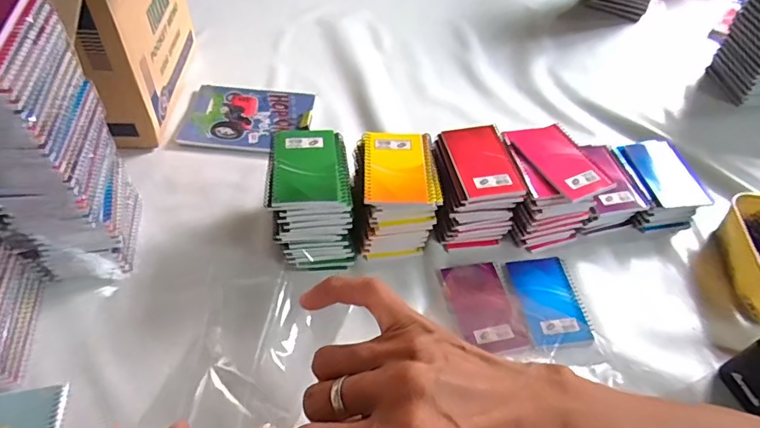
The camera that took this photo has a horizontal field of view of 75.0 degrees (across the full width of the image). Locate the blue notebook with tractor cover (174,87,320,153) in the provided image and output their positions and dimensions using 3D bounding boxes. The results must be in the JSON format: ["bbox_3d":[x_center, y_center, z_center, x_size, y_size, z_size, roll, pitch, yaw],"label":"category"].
[{"bbox_3d":[-0.230,-0.176,0.884,0.214,0.015,0.168,3,50,-2],"label":"blue notebook with tractor cover"}]

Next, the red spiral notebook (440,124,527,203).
[{"bbox_3d":[0.143,-0.072,0.691,0.088,0.019,0.134,-6,50,-12],"label":"red spiral notebook"}]

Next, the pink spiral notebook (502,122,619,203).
[{"bbox_3d":[0.250,-0.079,0.699,0.087,0.016,0.146,-16,53,-16],"label":"pink spiral notebook"}]

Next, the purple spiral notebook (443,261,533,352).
[{"bbox_3d":[0.140,0.123,0.666,0.081,0.014,0.130,-8,51,-10],"label":"purple spiral notebook"}]

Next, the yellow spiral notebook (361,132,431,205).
[{"bbox_3d":[0.021,-0.064,0.670,0.086,0.012,0.128,0,50,-4],"label":"yellow spiral notebook"}]

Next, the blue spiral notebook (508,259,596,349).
[{"bbox_3d":[0.233,0.116,0.679,0.089,0.013,0.131,-3,51,-7],"label":"blue spiral notebook"}]

